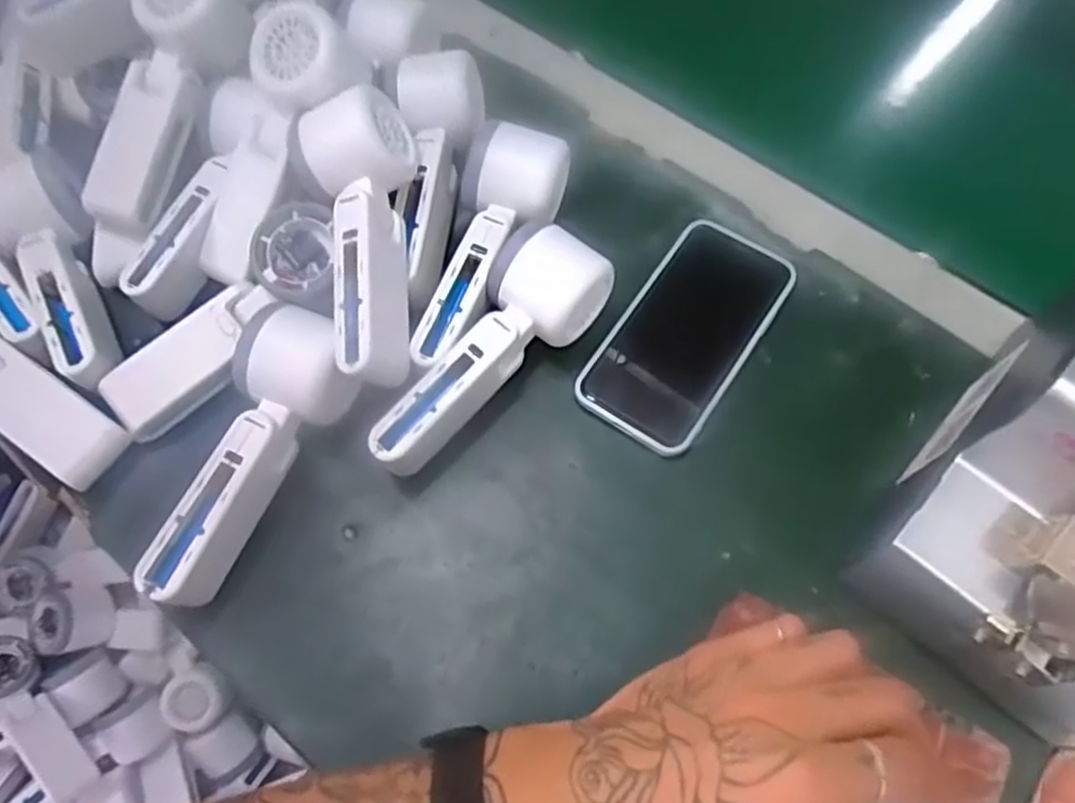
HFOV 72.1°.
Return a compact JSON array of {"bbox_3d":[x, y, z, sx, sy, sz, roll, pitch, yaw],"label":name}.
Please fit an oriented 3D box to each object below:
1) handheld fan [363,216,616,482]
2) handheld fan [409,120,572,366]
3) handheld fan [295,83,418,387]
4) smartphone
[{"bbox_3d":[-0.029,-0.026,0.410,0.053,0.054,0.159,36,72,16],"label":"handheld fan"},{"bbox_3d":[-0.035,-0.088,0.436,0.055,0.055,0.159,22,69,11],"label":"handheld fan"},{"bbox_3d":[-0.095,-0.091,0.404,0.054,0.047,0.163,-7,81,-1],"label":"handheld fan"},{"bbox_3d":[0.089,-0.041,0.437,0.075,0.010,0.146,31,71,15],"label":"smartphone"}]

